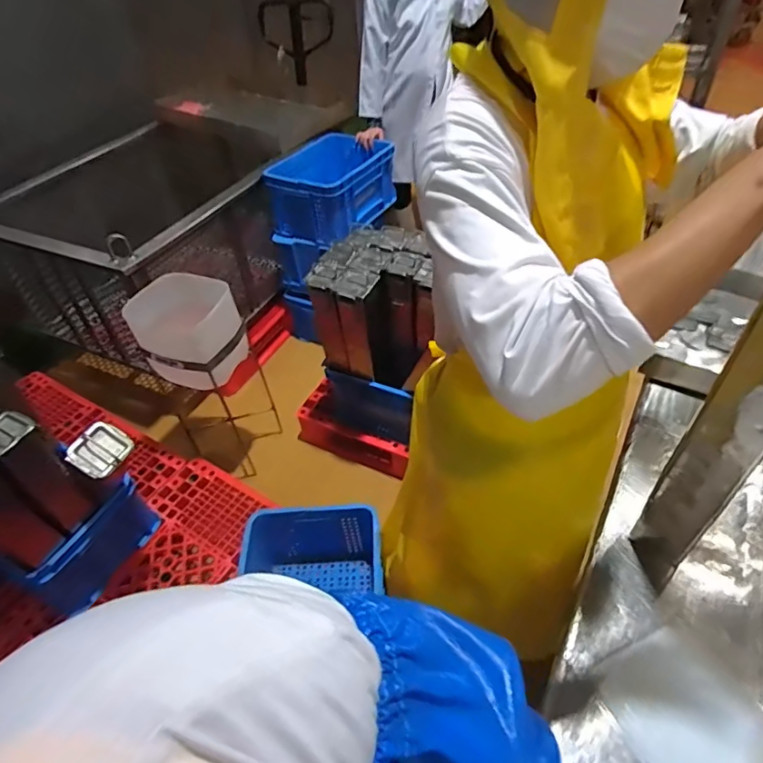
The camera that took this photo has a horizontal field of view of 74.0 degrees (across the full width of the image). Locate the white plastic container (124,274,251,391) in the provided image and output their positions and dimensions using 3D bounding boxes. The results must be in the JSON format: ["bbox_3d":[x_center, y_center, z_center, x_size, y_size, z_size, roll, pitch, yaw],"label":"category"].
[{"bbox_3d":[-0.615,-0.151,1.626,0.292,0.296,0.254,23,50,26],"label":"white plastic container"}]

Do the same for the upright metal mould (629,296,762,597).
[{"bbox_3d":[0.475,0.108,0.717,0.057,0.574,0.096,-15,45,-10],"label":"upright metal mould"}]

